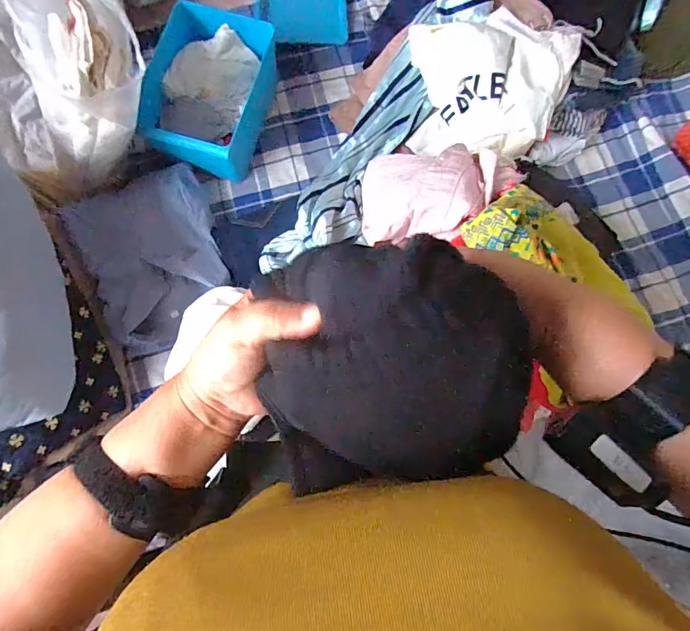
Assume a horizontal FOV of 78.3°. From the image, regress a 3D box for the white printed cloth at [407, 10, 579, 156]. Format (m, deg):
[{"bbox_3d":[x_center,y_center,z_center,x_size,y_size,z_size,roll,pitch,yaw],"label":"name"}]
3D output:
[{"bbox_3d":[0.265,-0.420,0.777,0.283,0.113,0.261,3,77,-1],"label":"white printed cloth"}]

